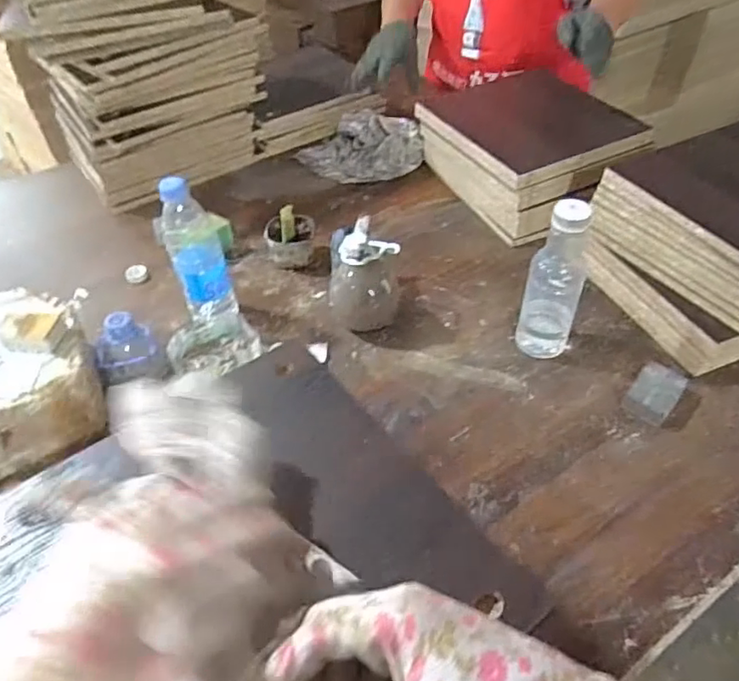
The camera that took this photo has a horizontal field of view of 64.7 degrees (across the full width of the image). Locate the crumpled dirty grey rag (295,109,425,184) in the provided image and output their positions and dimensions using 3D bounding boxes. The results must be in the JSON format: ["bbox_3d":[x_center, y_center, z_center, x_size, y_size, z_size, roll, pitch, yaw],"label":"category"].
[{"bbox_3d":[-0.017,-0.362,1.074,0.220,0.095,0.122,10,47,11],"label":"crumpled dirty grey rag"}]

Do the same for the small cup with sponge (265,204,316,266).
[{"bbox_3d":[-0.120,-0.156,0.887,0.075,0.084,0.068,-7,46,-5],"label":"small cup with sponge"}]

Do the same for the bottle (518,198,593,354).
[{"bbox_3d":[0.224,-0.068,0.703,0.052,0.210,0.058,-27,51,-22],"label":"bottle"}]

